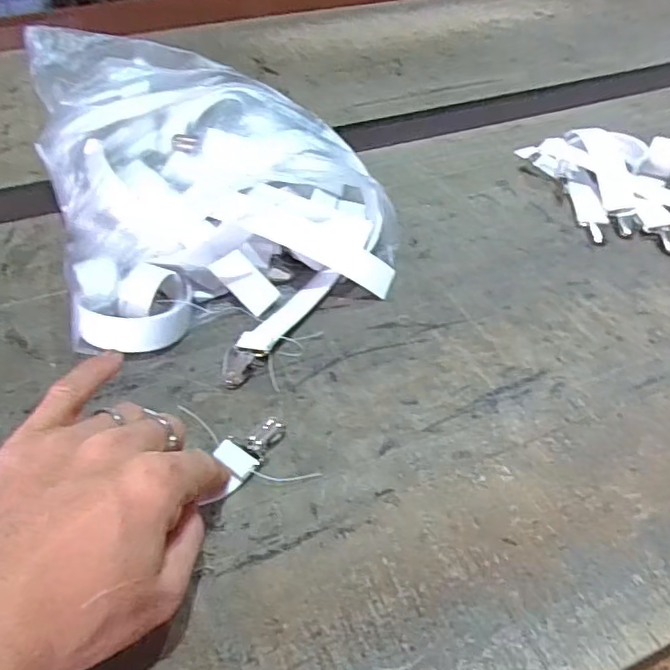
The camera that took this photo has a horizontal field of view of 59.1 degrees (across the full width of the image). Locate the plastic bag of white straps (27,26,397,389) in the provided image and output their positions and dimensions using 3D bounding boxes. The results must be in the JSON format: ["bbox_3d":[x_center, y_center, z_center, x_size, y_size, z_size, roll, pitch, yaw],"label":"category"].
[{"bbox_3d":[-0.108,-0.138,0.500,0.249,0.100,0.383,-15,45,-15],"label":"plastic bag of white straps"}]

